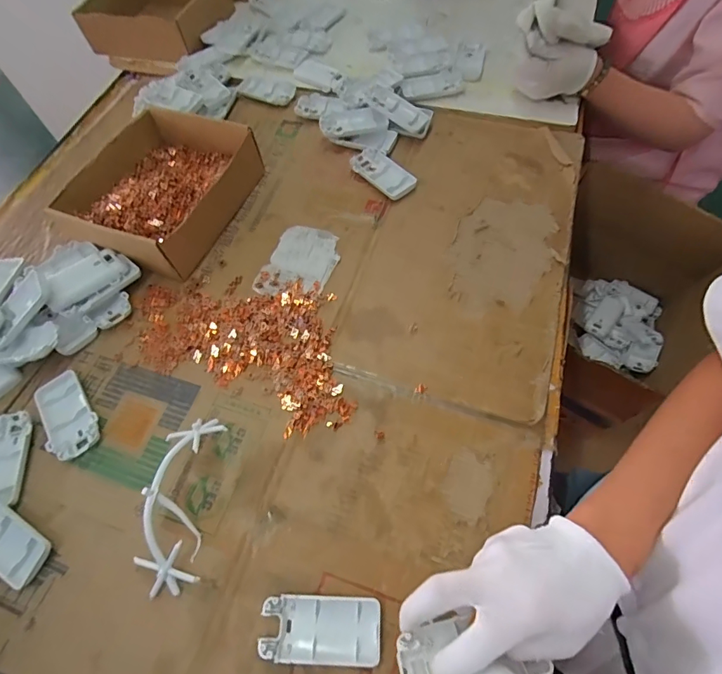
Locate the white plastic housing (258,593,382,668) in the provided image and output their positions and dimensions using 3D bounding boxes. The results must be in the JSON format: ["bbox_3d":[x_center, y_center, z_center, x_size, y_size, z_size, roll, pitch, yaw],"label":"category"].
[{"bbox_3d":[-0.032,0.237,0.359,0.095,0.013,0.046,1,63,3],"label":"white plastic housing"}]

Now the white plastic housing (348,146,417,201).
[{"bbox_3d":[0.028,-0.224,0.603,0.044,0.016,0.099,-40,68,-16],"label":"white plastic housing"}]

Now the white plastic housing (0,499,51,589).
[{"bbox_3d":[-0.330,0.182,0.405,0.095,0.021,0.046,29,68,16],"label":"white plastic housing"}]

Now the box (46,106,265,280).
[{"bbox_3d":[-0.260,-0.199,0.577,0.186,0.057,0.216,21,66,13],"label":"box"}]

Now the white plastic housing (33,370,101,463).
[{"bbox_3d":[-0.306,0.082,0.461,0.050,0.011,0.094,-36,67,-15],"label":"white plastic housing"}]

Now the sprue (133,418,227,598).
[{"bbox_3d":[-0.161,0.146,0.398,0.052,0.045,0.148,4,63,5],"label":"sprue"}]

